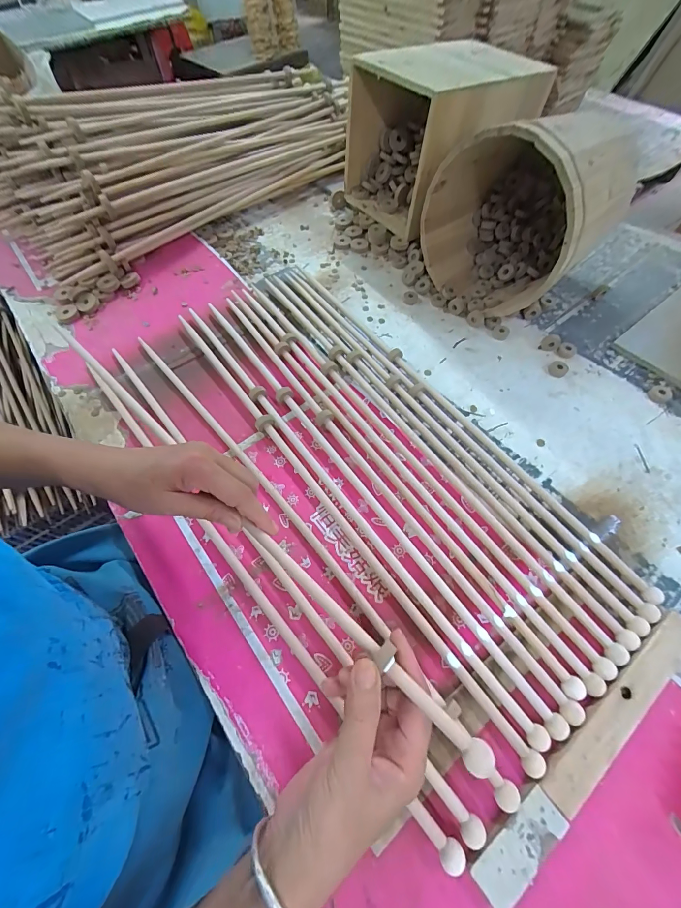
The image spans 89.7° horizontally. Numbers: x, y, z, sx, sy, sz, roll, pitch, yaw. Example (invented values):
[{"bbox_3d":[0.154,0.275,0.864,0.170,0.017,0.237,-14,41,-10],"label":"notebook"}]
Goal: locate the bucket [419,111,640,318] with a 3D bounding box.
[{"bbox_3d":[0.279,-0.369,0.531,0.227,0.223,0.229,41,69,20],"label":"bucket"}]

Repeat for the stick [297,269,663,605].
[{"bbox_3d":[0.129,-0.092,0.489,0.028,0.025,0.674,-31,65,-15],"label":"stick"}]

